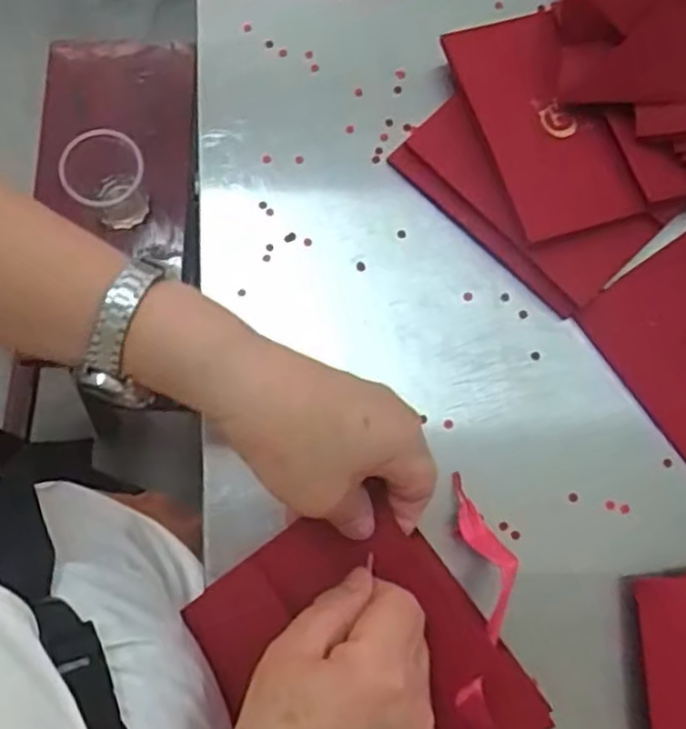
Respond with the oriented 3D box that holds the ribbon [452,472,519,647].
[{"bbox_3d":[0.072,0.093,0.357,0.023,0.010,0.084,-11,47,-3],"label":"ribbon"}]

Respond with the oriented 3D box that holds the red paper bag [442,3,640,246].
[{"bbox_3d":[0.115,-0.141,0.418,0.070,0.006,0.139,-18,78,-2],"label":"red paper bag"}]

